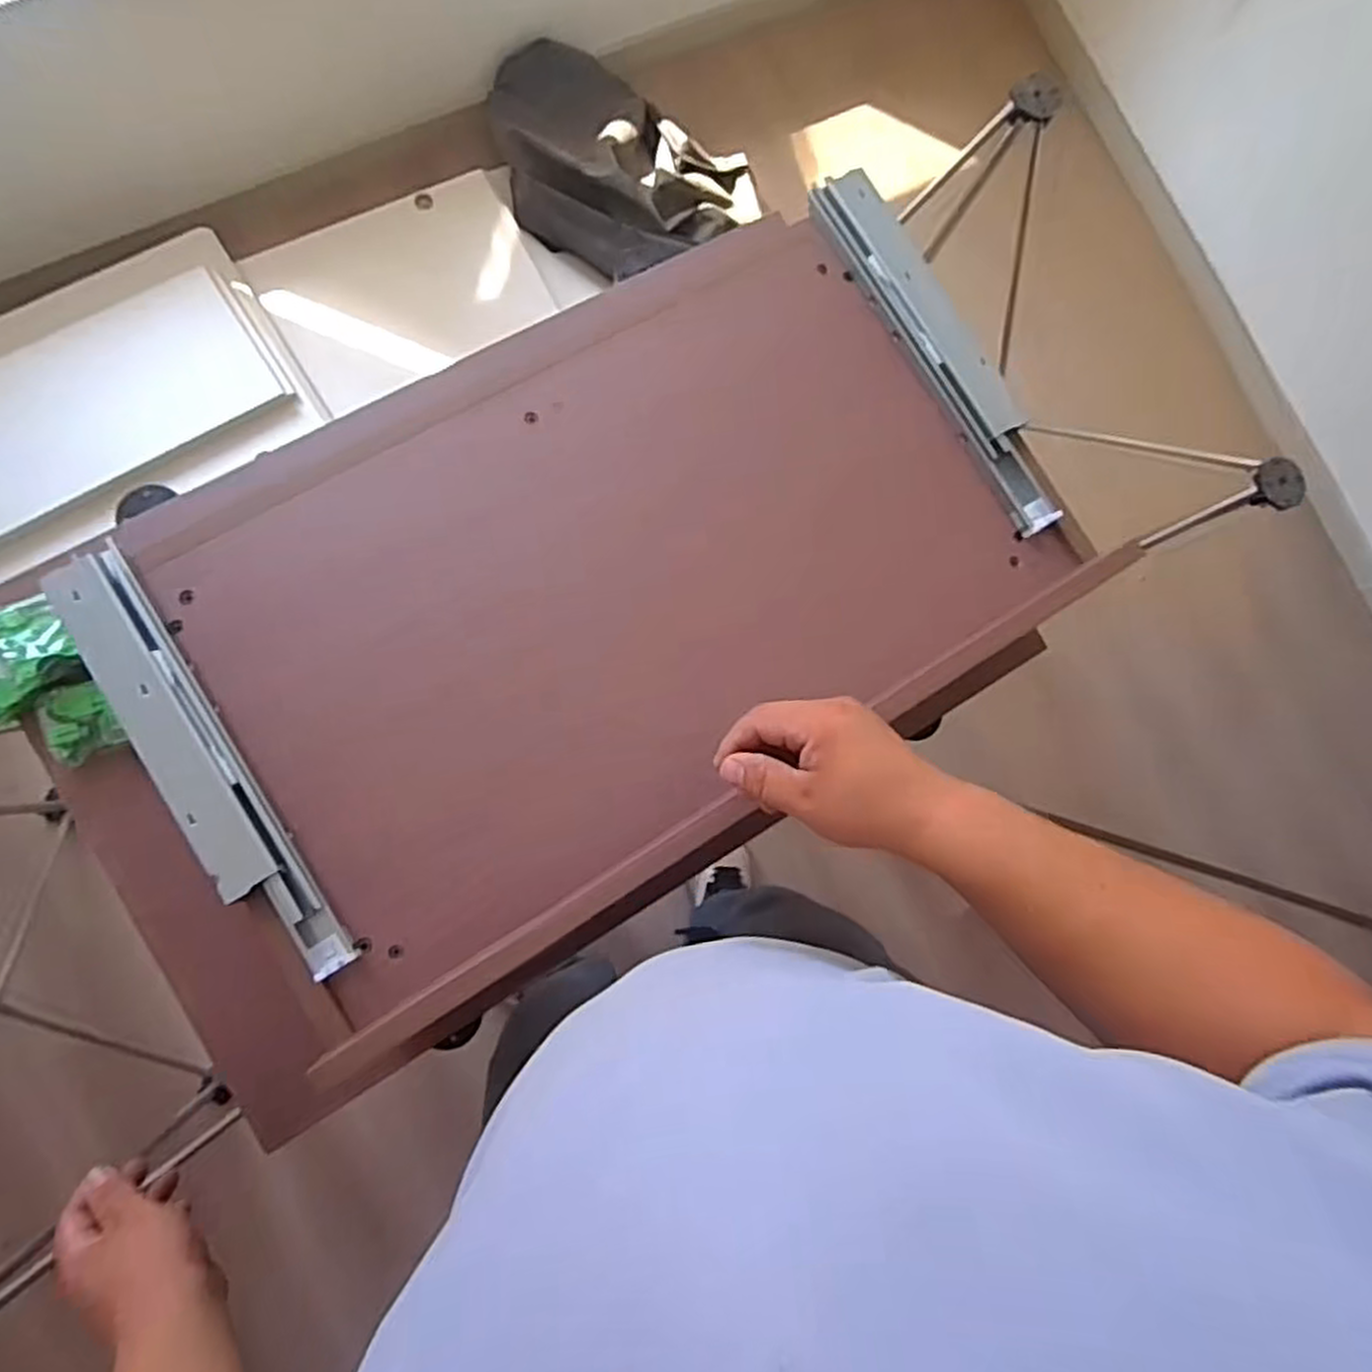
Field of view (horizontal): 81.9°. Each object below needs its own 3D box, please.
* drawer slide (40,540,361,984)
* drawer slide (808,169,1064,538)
[{"bbox_3d":[-0.362,0.059,0.586,0.053,0.027,0.360,-32,89,-6],"label":"drawer slide"},{"bbox_3d":[0.228,-0.303,0.703,0.058,0.025,0.362,-31,89,-6],"label":"drawer slide"}]

